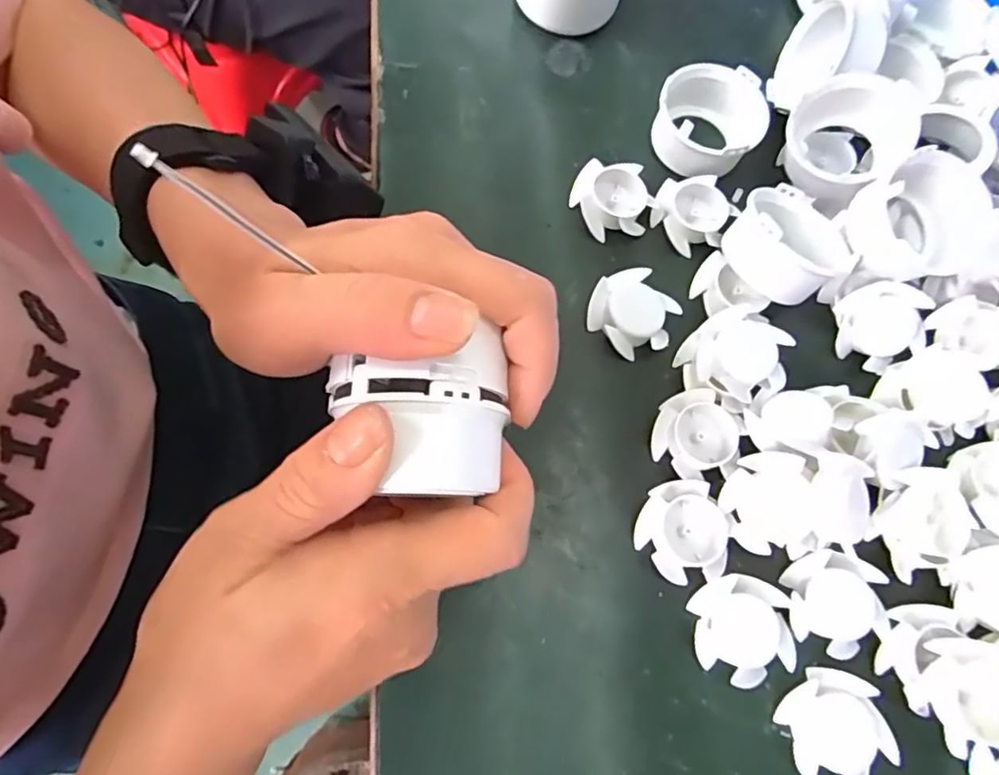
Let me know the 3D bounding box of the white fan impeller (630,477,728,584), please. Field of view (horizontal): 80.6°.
[{"bbox_3d":[0.076,0.059,0.246,0.036,0.009,0.040,11,74,3],"label":"white fan impeller"}]

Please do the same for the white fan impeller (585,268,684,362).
[{"bbox_3d":[0.062,-0.034,0.272,0.037,0.014,0.039,0,73,0],"label":"white fan impeller"}]

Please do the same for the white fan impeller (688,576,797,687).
[{"bbox_3d":[0.097,0.097,0.237,0.036,0.008,0.039,-3,73,-1],"label":"white fan impeller"}]

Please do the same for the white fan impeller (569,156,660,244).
[{"bbox_3d":[0.056,-0.093,0.289,0.039,0.015,0.039,0,73,0],"label":"white fan impeller"}]

